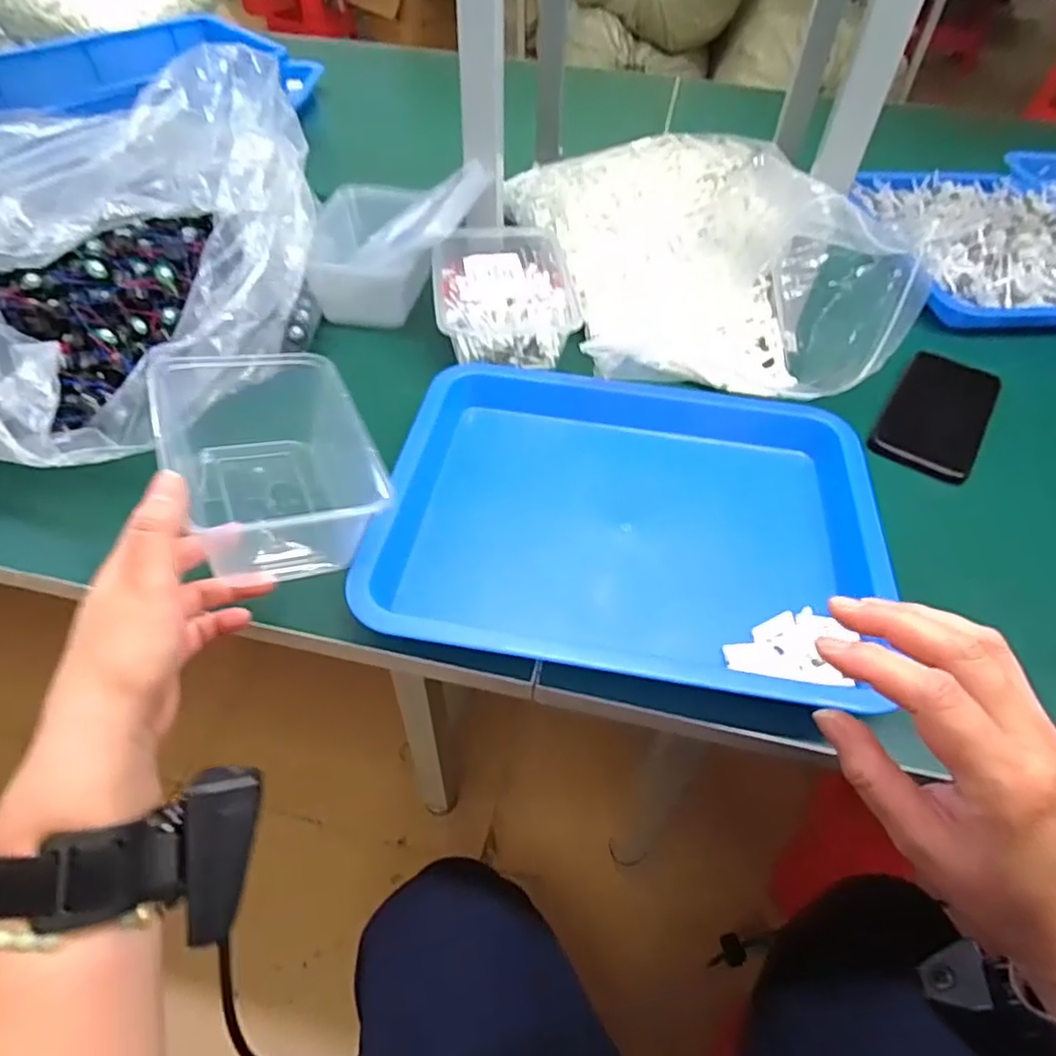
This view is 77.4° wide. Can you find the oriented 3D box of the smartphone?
[{"bbox_3d":[0.356,-0.104,0.570,0.075,0.015,0.164,27,54,23],"label":"smartphone"}]

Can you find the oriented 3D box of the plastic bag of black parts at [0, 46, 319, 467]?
[{"bbox_3d":[-0.310,-0.196,0.501,0.207,0.174,0.348,25,53,18],"label":"plastic bag of black parts"}]

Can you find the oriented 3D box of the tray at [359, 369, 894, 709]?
[{"bbox_3d":[0.074,-0.016,0.476,0.321,0.047,0.270,9,50,6],"label":"tray"}]

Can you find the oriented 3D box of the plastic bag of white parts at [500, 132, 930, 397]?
[{"bbox_3d":[0.150,-0.259,0.627,0.226,0.107,0.408,-13,51,-13],"label":"plastic bag of white parts"}]

